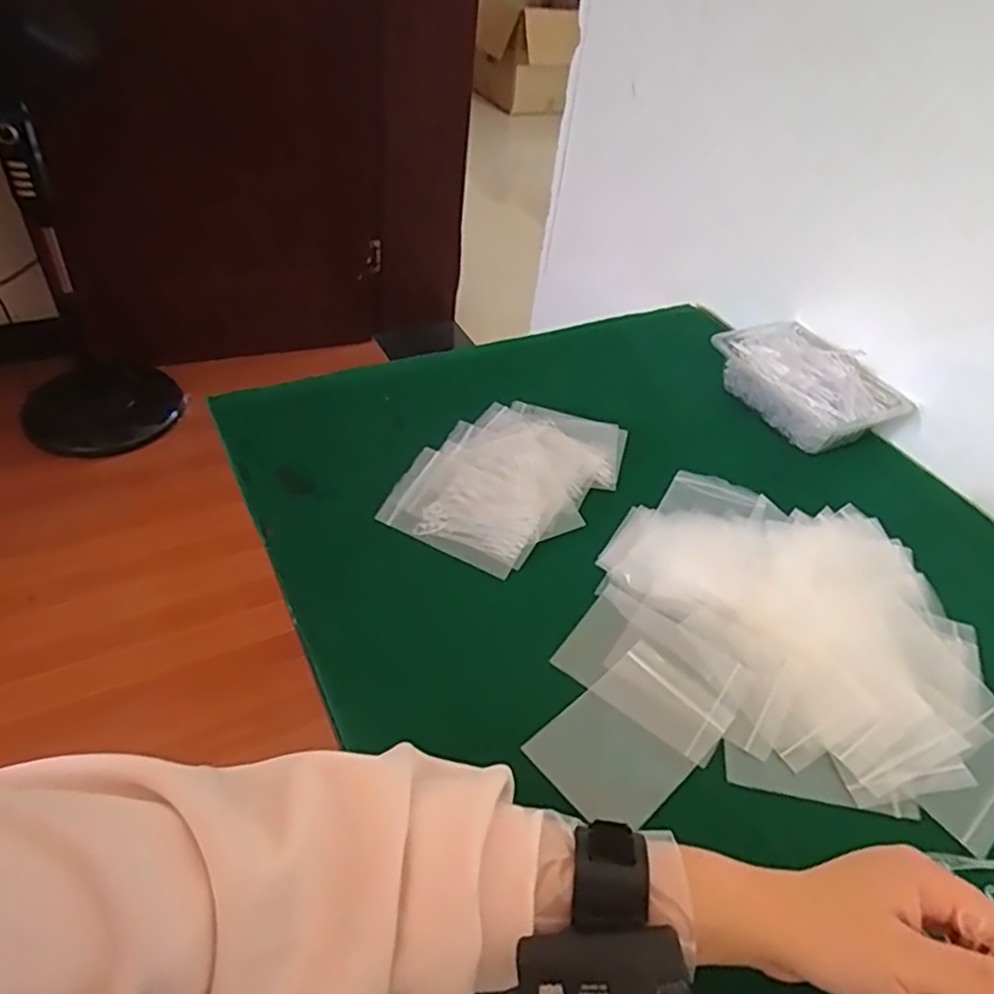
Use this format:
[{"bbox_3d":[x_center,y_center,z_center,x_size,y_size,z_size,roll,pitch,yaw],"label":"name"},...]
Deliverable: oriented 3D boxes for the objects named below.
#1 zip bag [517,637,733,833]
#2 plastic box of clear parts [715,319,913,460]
[{"bbox_3d":[0.089,0.158,0.452,0.121,0.006,0.081,-32,57,-29],"label":"zip bag"},{"bbox_3d":[0.326,-0.120,0.725,0.116,0.054,0.179,-18,51,-25],"label":"plastic box of clear parts"}]

